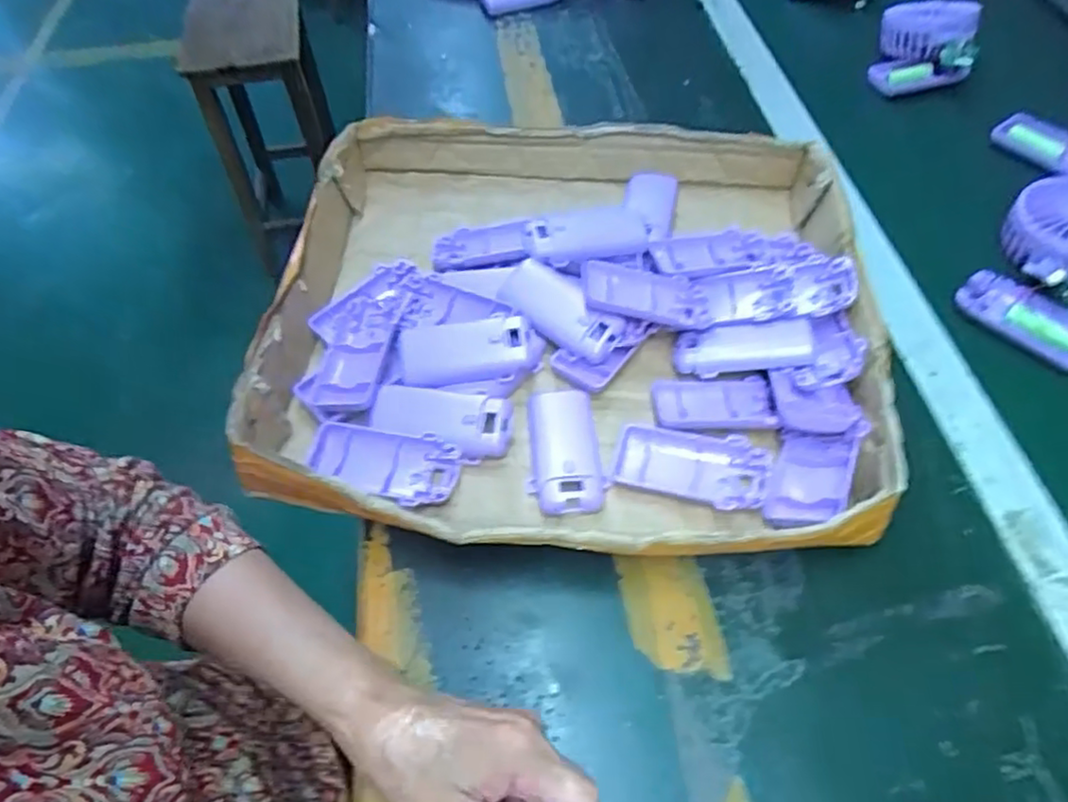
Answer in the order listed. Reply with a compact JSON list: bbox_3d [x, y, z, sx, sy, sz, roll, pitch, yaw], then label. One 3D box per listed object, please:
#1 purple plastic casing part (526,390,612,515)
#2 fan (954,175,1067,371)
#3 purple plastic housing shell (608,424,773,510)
[{"bbox_3d":[0.020,0.031,0.432,0.048,0.018,0.091,-7,56,-4],"label":"purple plastic casing part"},{"bbox_3d":[0.401,-0.108,0.505,0.092,0.049,0.149,34,63,21],"label":"fan"},{"bbox_3d":[0.099,0.043,0.422,0.092,0.022,0.049,14,58,10],"label":"purple plastic housing shell"}]

